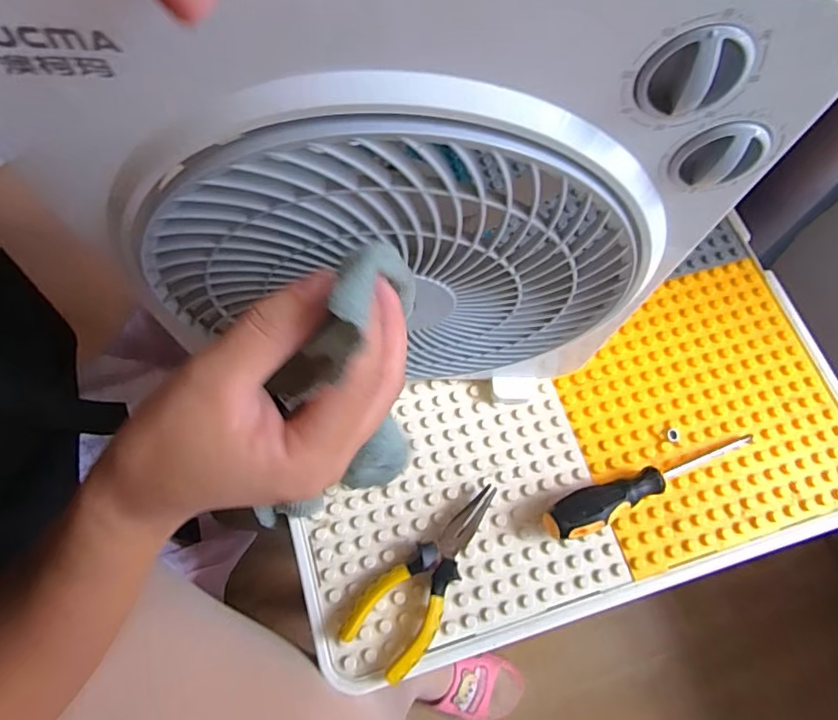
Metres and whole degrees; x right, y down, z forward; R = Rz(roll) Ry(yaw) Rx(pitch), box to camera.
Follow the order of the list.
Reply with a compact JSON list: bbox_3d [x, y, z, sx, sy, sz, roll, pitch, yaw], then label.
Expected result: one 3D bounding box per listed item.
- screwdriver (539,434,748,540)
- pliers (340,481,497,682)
[{"bbox_3d":[0.192,0.098,0.430,0.198,0.032,0.030,-21,71,-9],"label":"screwdriver"},{"bbox_3d":[0.009,0.164,0.409,0.058,0.023,0.153,37,73,12],"label":"pliers"}]

